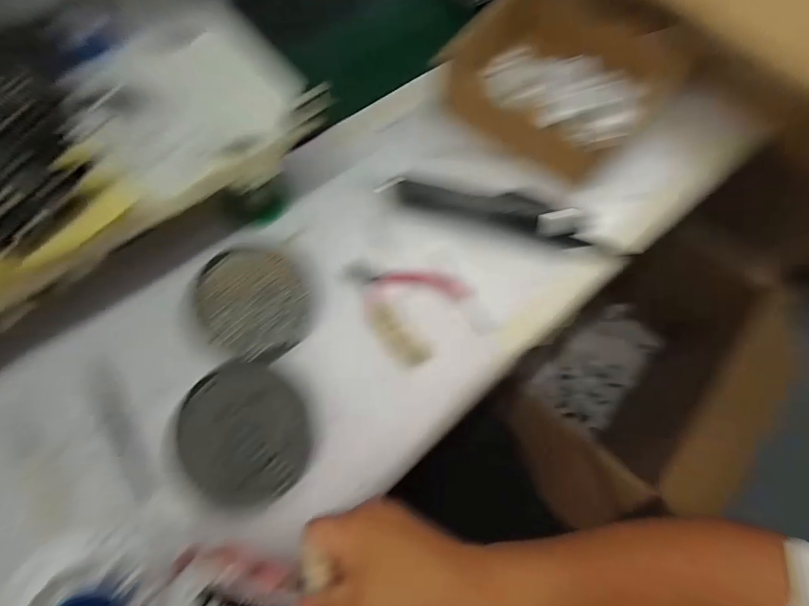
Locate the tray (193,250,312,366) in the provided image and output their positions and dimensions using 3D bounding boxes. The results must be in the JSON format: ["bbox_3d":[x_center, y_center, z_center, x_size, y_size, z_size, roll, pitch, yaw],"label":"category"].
[{"bbox_3d":[-0.140,-0.004,0.346,0.098,0.013,0.111,-42,74,-14],"label":"tray"}]

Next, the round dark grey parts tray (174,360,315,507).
[{"bbox_3d":[-0.132,0.105,0.305,0.097,0.008,0.114,-26,71,-9],"label":"round dark grey parts tray"}]

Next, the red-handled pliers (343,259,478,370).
[{"bbox_3d":[-0.007,-0.004,0.361,0.112,0.010,0.101,30,72,11],"label":"red-handled pliers"}]

